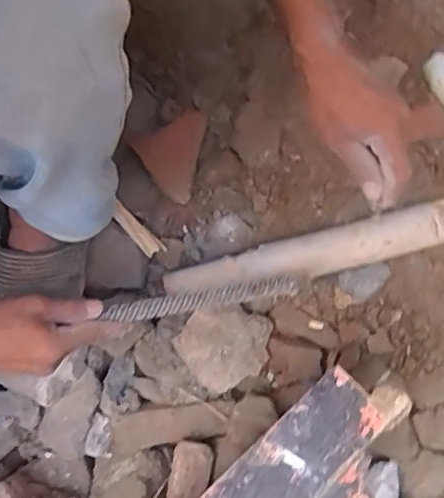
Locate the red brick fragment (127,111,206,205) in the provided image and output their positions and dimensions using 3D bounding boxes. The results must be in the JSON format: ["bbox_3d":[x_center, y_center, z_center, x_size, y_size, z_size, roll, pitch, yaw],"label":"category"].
[{"bbox_3d":[-0.044,-0.105,0.634,0.082,0.014,0.082,-35,94,-2],"label":"red brick fragment"}]

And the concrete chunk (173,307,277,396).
[{"bbox_3d":[0.002,0.105,0.624,0.093,0.023,0.091,34,81,8],"label":"concrete chunk"}]

